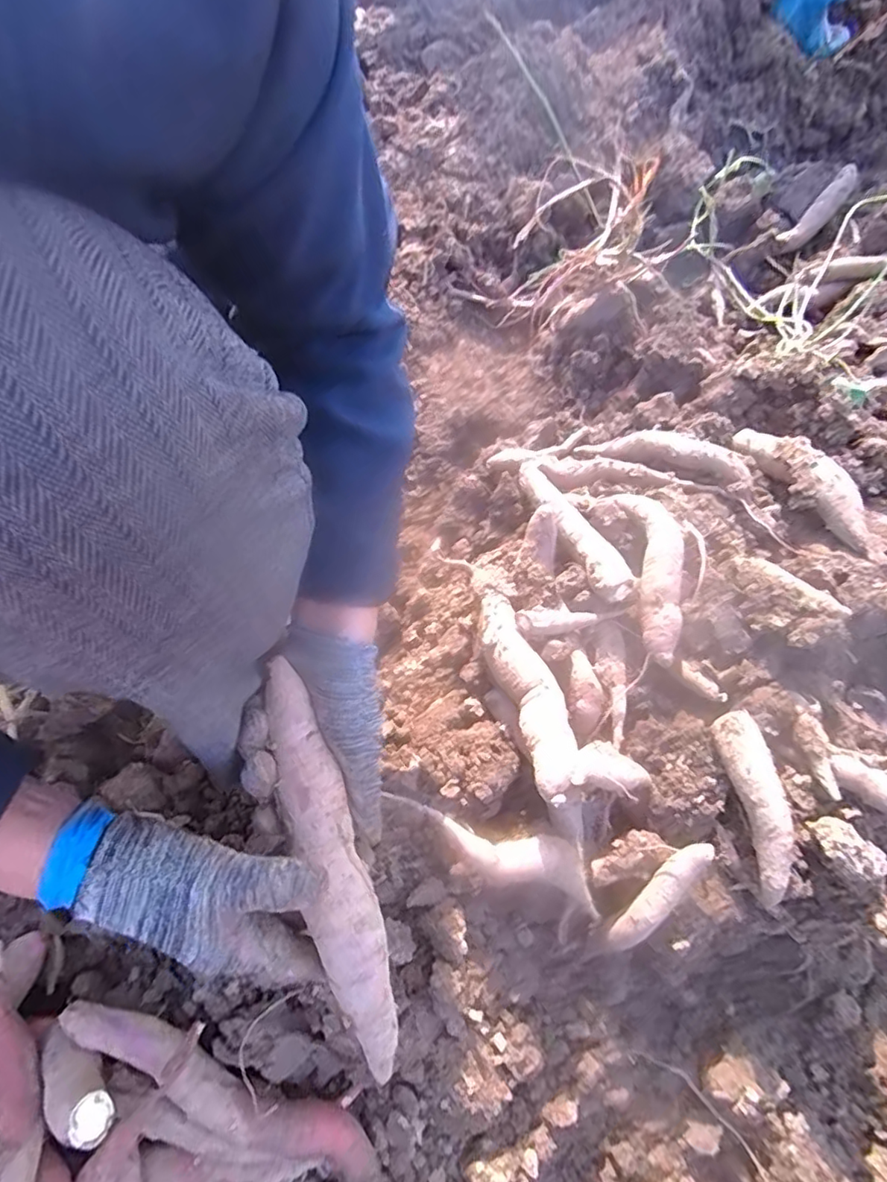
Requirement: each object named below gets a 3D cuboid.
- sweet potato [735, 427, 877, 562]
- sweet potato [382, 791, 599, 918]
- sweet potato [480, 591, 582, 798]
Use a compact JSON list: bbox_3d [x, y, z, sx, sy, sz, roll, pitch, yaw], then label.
[{"bbox_3d":[0.395,-0.122,0.624,0.048,0.048,0.202,-19,52,-8],"label":"sweet potato"},{"bbox_3d":[0.044,0.200,0.450,0.190,0.033,0.039,24,66,-5],"label":"sweet potato"},{"bbox_3d":[0.069,0.082,0.481,0.049,0.050,0.181,-16,64,-6],"label":"sweet potato"}]

